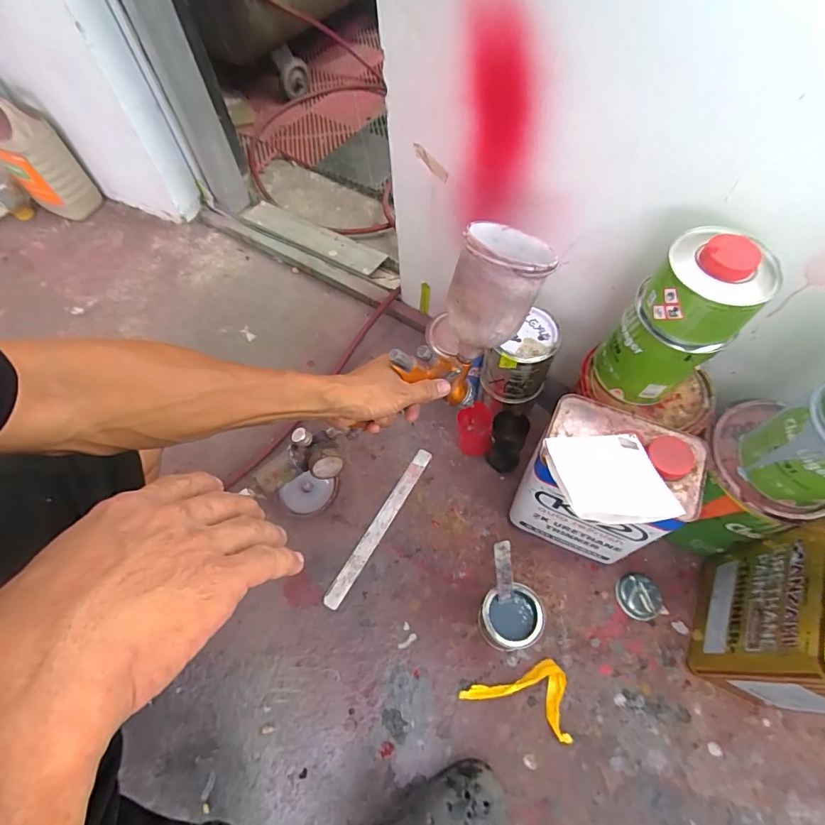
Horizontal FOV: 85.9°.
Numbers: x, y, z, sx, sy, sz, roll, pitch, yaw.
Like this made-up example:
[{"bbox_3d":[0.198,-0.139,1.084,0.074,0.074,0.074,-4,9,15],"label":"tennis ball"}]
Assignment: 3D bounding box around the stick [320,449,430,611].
[{"bbox_3d":[-0.050,0.176,0.707,0.025,0.004,0.281,29,66,11],"label":"stick"}]

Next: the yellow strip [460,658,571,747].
[{"bbox_3d":[0.142,0.358,0.580,0.138,0.023,0.080,17,62,10],"label":"yellow strip"}]

